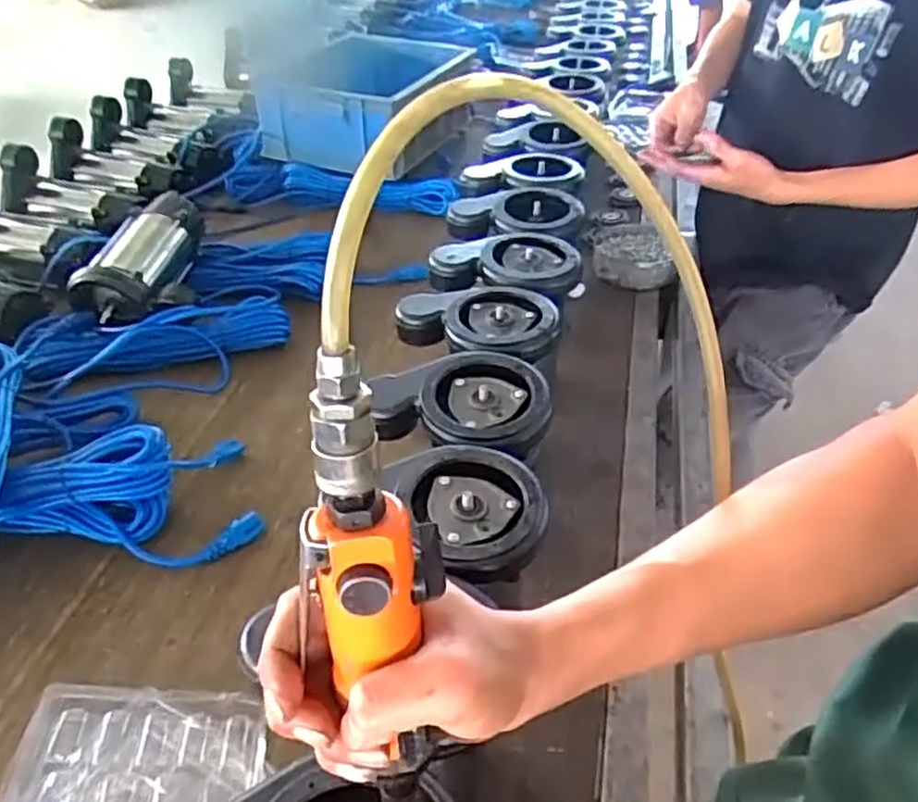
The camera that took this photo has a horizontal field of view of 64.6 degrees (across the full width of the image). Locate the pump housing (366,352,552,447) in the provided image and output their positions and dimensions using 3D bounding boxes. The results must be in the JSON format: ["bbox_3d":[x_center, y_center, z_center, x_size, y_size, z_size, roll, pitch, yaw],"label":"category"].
[{"bbox_3d":[0.003,-0.001,0.646,0.161,0.037,0.118,14,44,17],"label":"pump housing"}]

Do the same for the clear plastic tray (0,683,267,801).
[{"bbox_3d":[-0.231,0.277,0.523,0.167,0.023,0.140,6,35,-16],"label":"clear plastic tray"}]

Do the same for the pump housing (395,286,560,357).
[{"bbox_3d":[0.018,-0.072,0.737,0.163,0.039,0.121,-3,41,-2],"label":"pump housing"}]

